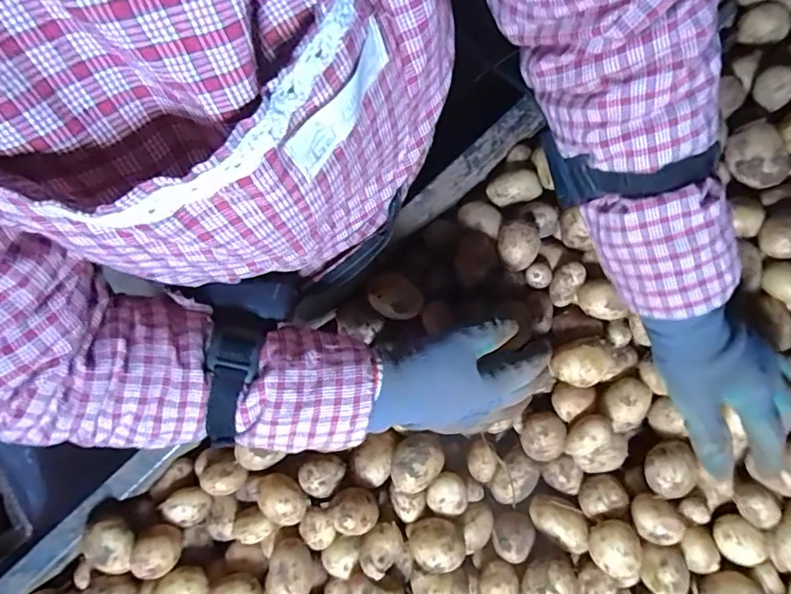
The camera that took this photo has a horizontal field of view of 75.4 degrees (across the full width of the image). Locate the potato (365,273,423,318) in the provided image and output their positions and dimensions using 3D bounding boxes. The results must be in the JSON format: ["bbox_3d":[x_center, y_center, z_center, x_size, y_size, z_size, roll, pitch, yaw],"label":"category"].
[{"bbox_3d":[-0.002,0.000,0.507,0.056,0.029,0.038,23,79,6],"label":"potato"}]

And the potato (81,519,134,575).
[{"bbox_3d":[-0.257,0.225,0.462,0.038,0.032,0.047,-10,77,-3],"label":"potato"}]

